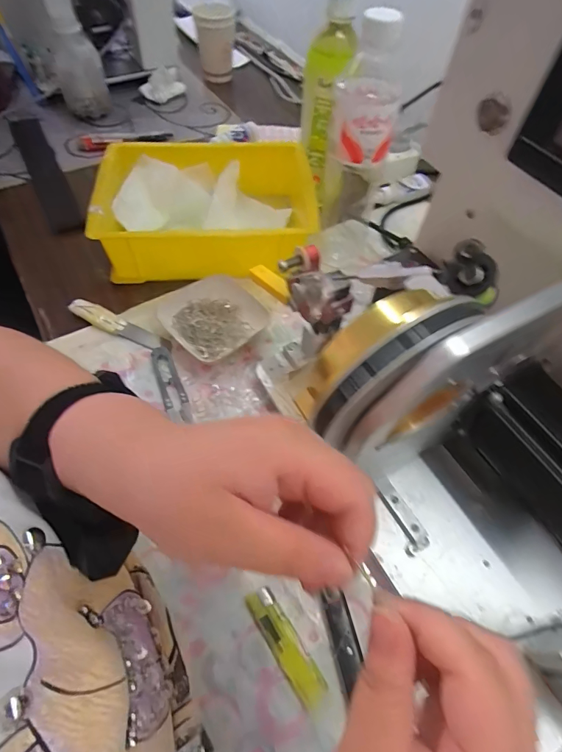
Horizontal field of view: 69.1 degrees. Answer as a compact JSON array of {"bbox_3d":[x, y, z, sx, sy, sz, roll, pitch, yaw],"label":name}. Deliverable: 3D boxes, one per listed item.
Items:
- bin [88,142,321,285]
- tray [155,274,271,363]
[{"bbox_3d":[-0.085,-0.204,0.499,0.247,0.071,0.179,-6,58,-7],"label":"bin"},{"bbox_3d":[-0.074,-0.067,0.449,0.100,0.017,0.108,-37,66,-23],"label":"tray"}]

